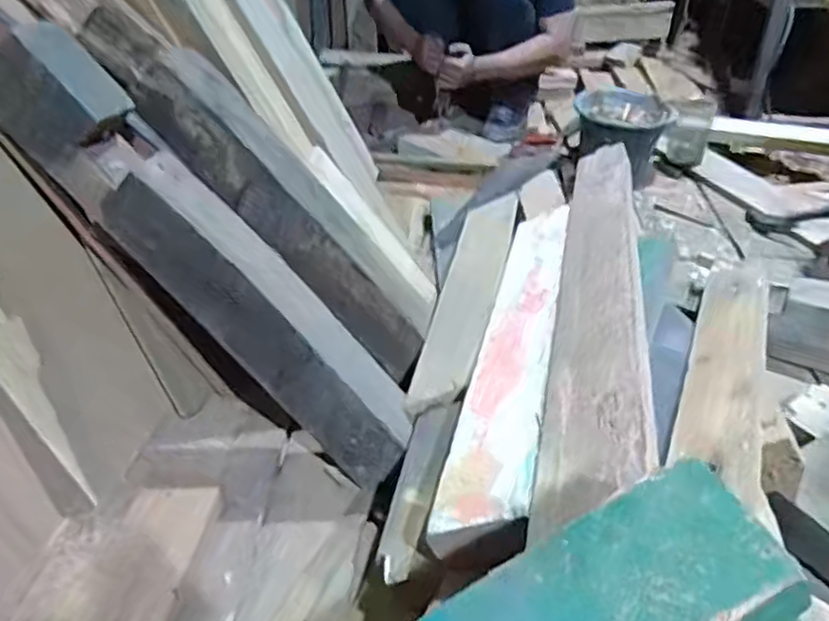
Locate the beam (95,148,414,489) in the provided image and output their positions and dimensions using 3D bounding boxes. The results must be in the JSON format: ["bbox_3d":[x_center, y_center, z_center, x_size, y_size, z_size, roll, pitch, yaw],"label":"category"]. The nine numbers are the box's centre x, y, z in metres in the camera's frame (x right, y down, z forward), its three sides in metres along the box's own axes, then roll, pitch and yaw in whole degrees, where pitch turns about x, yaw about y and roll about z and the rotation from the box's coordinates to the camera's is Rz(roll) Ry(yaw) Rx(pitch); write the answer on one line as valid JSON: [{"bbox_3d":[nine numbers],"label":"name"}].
[{"bbox_3d":[-0.192,0.020,0.920,0.115,0.499,0.100,-31,16,40],"label":"beam"}]

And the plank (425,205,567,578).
[{"bbox_3d":[0.150,0.026,0.948,0.110,0.024,0.807,-17,22,24],"label":"plank"}]

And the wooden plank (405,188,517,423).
[{"bbox_3d":[0.097,-0.053,1.169,0.111,0.028,0.649,-13,30,23],"label":"wooden plank"}]

